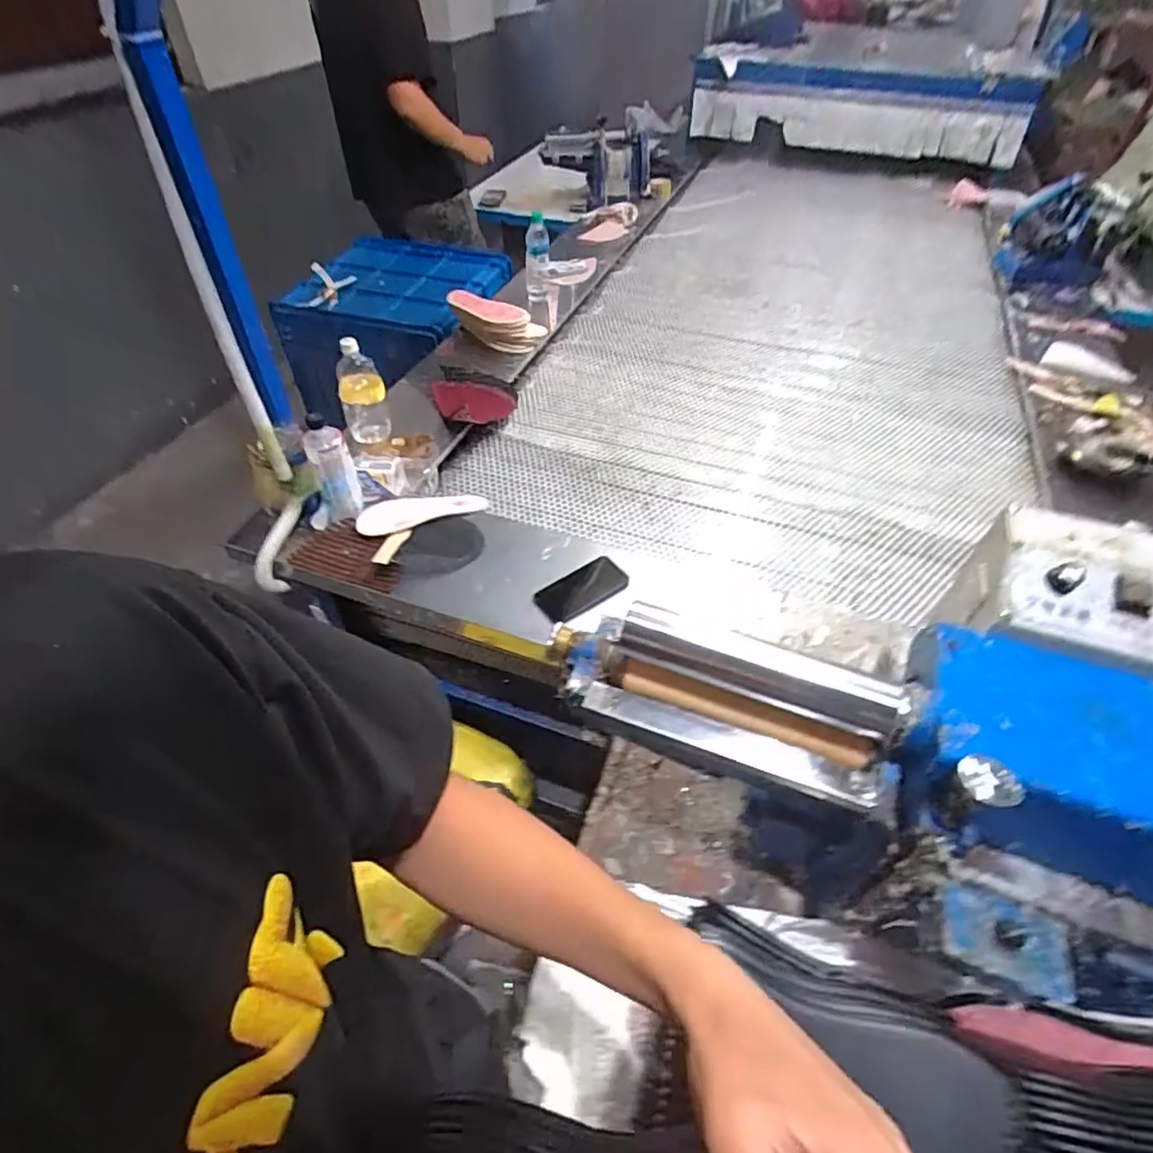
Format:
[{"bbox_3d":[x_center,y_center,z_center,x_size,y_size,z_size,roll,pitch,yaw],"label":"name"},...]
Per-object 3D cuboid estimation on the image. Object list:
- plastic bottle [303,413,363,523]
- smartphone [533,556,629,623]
[{"bbox_3d":[-0.429,-0.193,1.093,0.072,0.195,0.057,-19,50,-17],"label":"plastic bottle"},{"bbox_3d":[0.010,0.022,1.055,0.153,0.012,0.078,-32,69,-15],"label":"smartphone"}]

